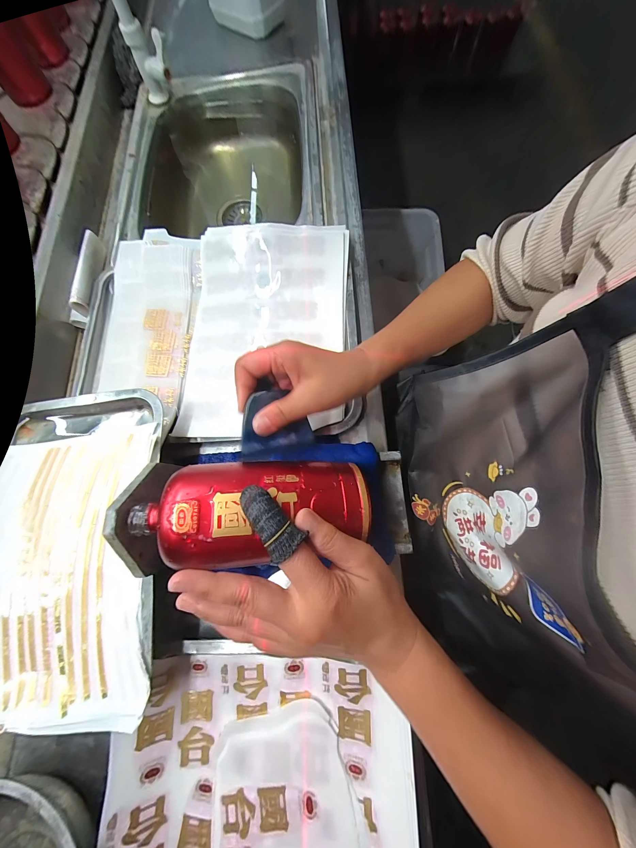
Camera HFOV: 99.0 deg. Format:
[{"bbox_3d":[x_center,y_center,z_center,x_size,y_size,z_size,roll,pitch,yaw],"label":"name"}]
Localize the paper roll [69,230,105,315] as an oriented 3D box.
[{"bbox_3d":[-0.351,-0.232,0.416,0.022,0.027,0.132,-3,75,0],"label":"paper roll"}]

